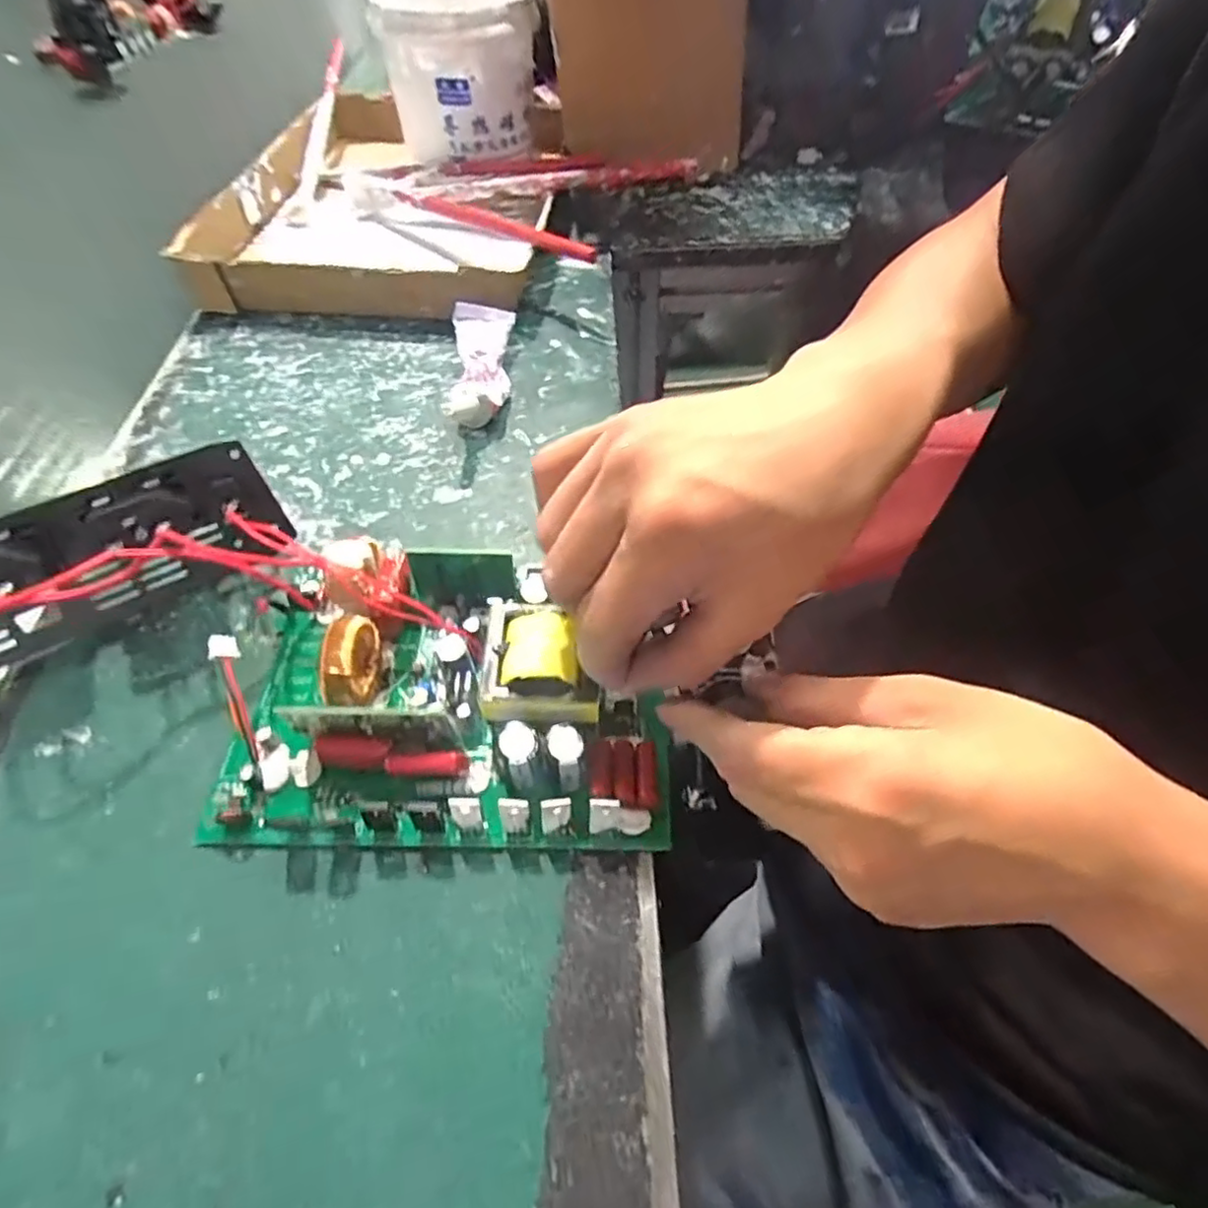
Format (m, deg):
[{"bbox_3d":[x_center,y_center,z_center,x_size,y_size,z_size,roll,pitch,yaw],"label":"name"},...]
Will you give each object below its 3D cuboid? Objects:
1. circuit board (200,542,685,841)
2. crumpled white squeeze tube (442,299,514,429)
[{"bbox_3d":[-0.065,0.027,0.260,0.173,0.038,0.127,0,53,0],"label":"circuit board"},{"bbox_3d":[-0.075,-0.142,0.388,0.036,0.028,0.097,0,53,0],"label":"crumpled white squeeze tube"}]

